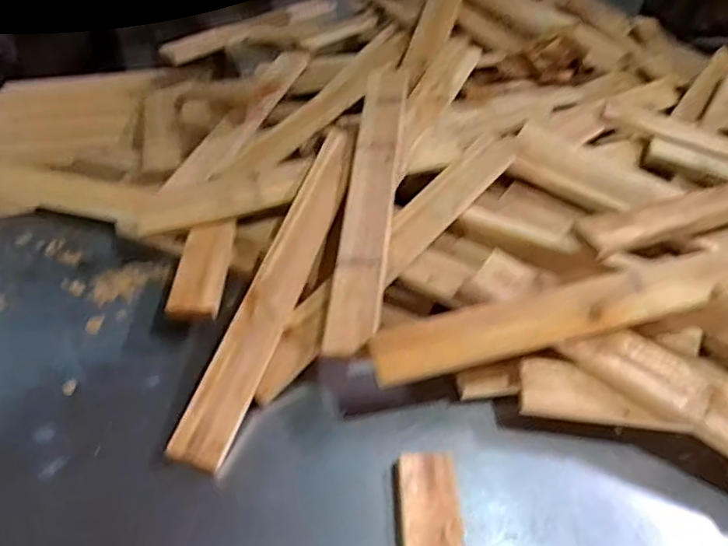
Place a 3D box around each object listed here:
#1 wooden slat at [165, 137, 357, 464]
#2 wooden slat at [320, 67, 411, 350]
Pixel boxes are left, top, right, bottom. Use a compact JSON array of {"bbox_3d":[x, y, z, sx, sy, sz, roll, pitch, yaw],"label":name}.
[{"bbox_3d":[-0.104,0.002,0.754,0.066,0.026,0.506,15,58,9],"label":"wooden slat"},{"bbox_3d":[0.010,-0.113,0.811,0.072,0.025,0.491,8,58,1],"label":"wooden slat"}]

